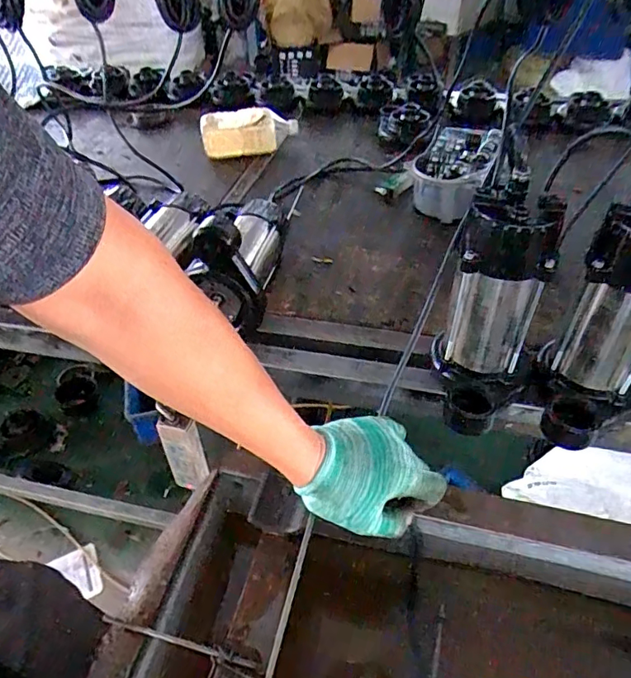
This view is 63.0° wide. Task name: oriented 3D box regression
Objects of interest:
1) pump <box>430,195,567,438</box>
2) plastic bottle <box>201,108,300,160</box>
[{"bbox_3d":[0.187,-0.022,0.566,0.101,0.239,0.131,13,46,16],"label":"pump"},{"bbox_3d":[-0.147,-0.463,1.155,0.207,0.079,0.084,0,43,2],"label":"plastic bottle"}]

